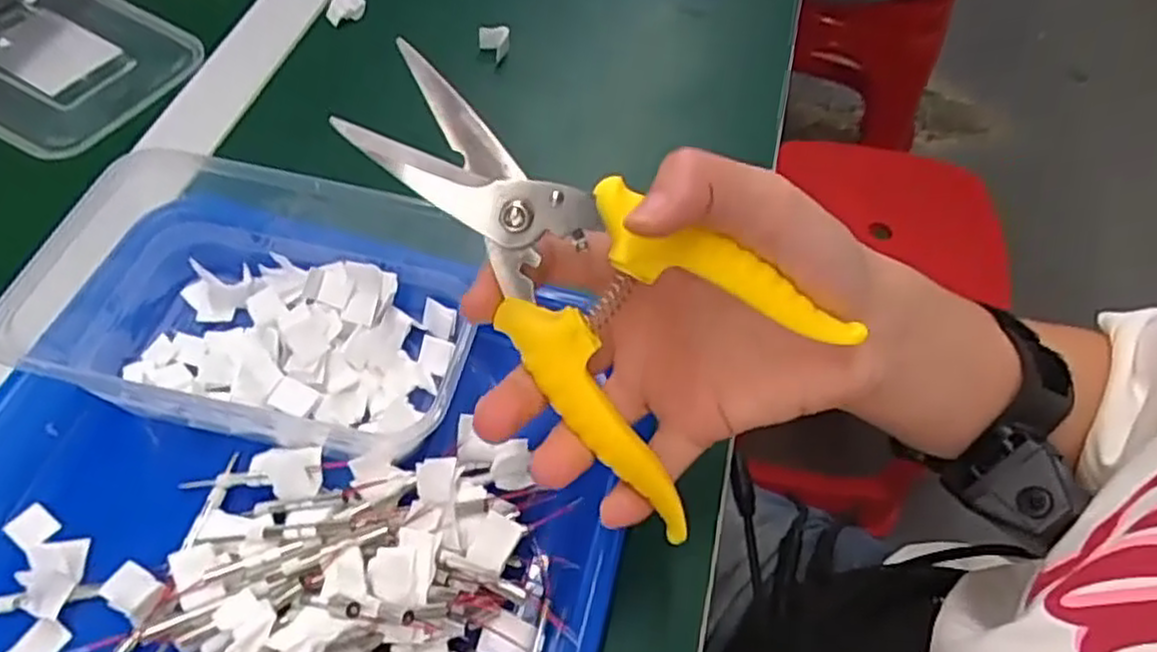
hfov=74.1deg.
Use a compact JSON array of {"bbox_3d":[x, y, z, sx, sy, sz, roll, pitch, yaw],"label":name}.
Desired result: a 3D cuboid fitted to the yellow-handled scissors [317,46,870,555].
[{"bbox_3d":[-0.004,-0.016,0.245,0.161,0.011,0.083,39,99,-4],"label":"yellow-handled scissors"}]

